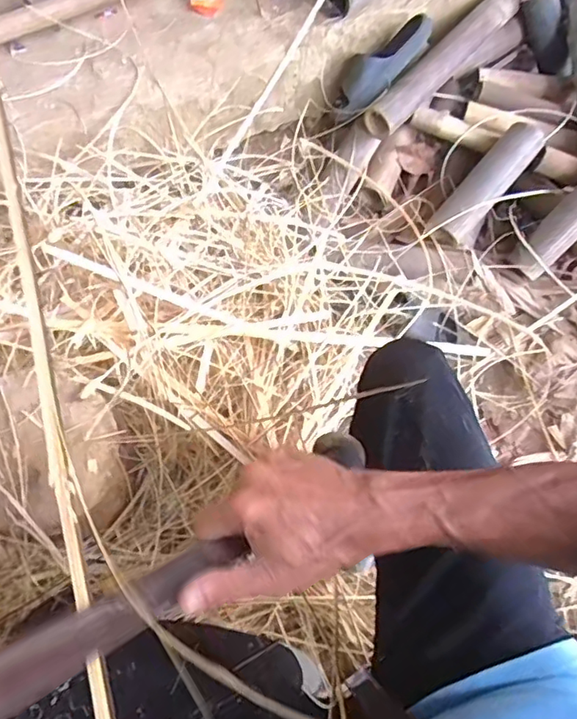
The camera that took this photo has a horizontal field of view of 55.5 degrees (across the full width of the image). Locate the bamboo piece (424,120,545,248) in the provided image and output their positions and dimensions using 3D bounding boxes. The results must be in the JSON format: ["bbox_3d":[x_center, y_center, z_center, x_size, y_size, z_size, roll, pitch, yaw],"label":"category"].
[{"bbox_3d":[0.418,-0.367,1.153,0.100,0.093,0.300,41,92,14],"label":"bamboo piece"}]

